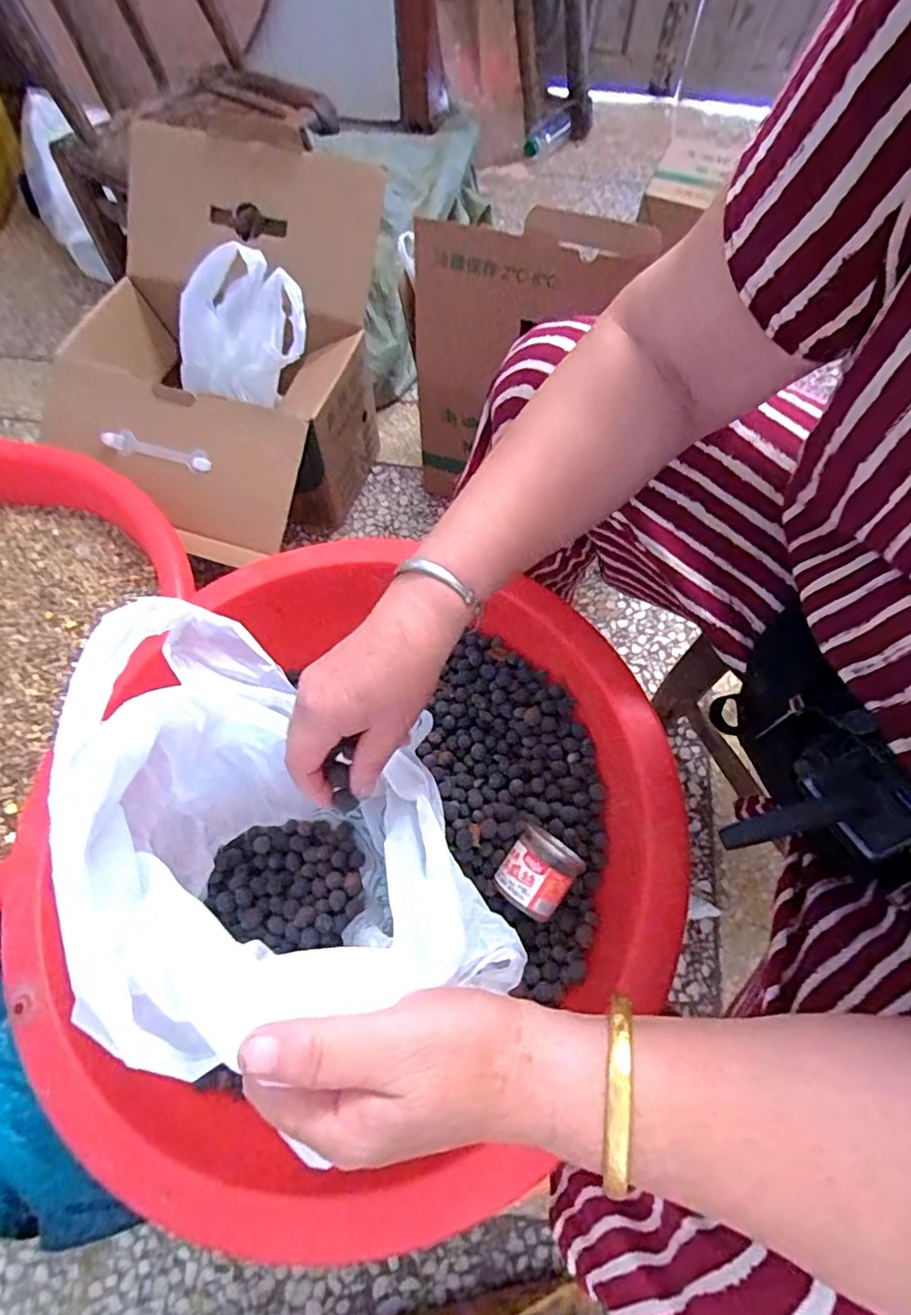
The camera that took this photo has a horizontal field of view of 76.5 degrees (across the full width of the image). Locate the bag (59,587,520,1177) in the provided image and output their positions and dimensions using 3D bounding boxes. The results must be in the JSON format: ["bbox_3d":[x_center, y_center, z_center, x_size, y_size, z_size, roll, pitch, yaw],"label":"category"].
[{"bbox_3d":[-0.101,0.117,0.369,0.277,0.245,0.179,38,70,17],"label":"bag"}]

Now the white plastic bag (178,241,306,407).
[{"bbox_3d":[-0.267,-0.399,0.711,0.190,0.149,0.085,15,66,5],"label":"white plastic bag"}]

